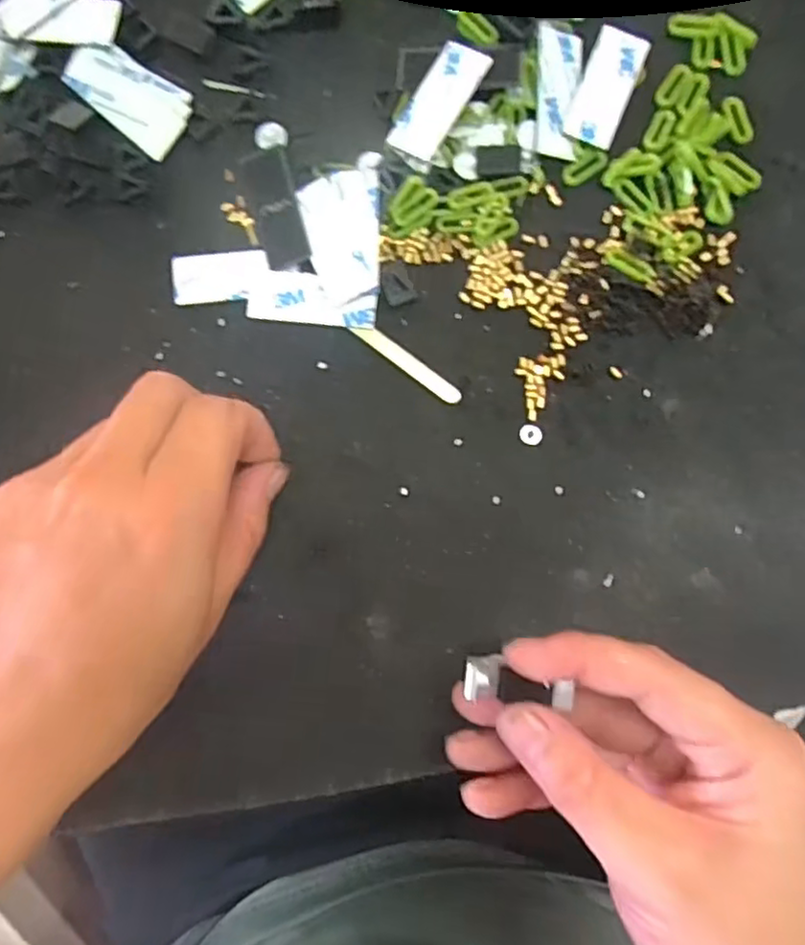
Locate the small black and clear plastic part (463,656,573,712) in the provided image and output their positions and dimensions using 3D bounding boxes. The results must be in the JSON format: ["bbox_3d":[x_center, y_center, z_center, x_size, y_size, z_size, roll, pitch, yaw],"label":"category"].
[{"bbox_3d":[0.041,0.075,0.227,0.038,0.009,0.013,15,87,11],"label":"small black and clear plastic part"}]

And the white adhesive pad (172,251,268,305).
[{"bbox_3d":[-0.075,-0.080,0.264,0.039,0.004,0.020,-4,87,0],"label":"white adhesive pad"}]

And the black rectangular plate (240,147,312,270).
[{"bbox_3d":[-0.052,-0.108,0.263,0.019,0.004,0.048,-15,87,-1],"label":"black rectangular plate"}]

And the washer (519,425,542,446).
[{"bbox_3d":[0.052,-0.015,0.259,0.009,0.004,0.008,4,87,0],"label":"washer"}]

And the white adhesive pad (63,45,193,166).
[{"bbox_3d":[-0.111,-0.155,0.263,0.052,0.007,0.028,39,87,2],"label":"white adhesive pad"}]

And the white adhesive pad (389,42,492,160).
[{"bbox_3d":[0.015,-0.151,0.262,0.021,0.004,0.050,32,88,10],"label":"white adhesive pad"}]

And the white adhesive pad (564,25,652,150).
[{"bbox_3d":[0.084,-0.157,0.264,0.021,0.004,0.049,21,87,1],"label":"white adhesive pad"}]

